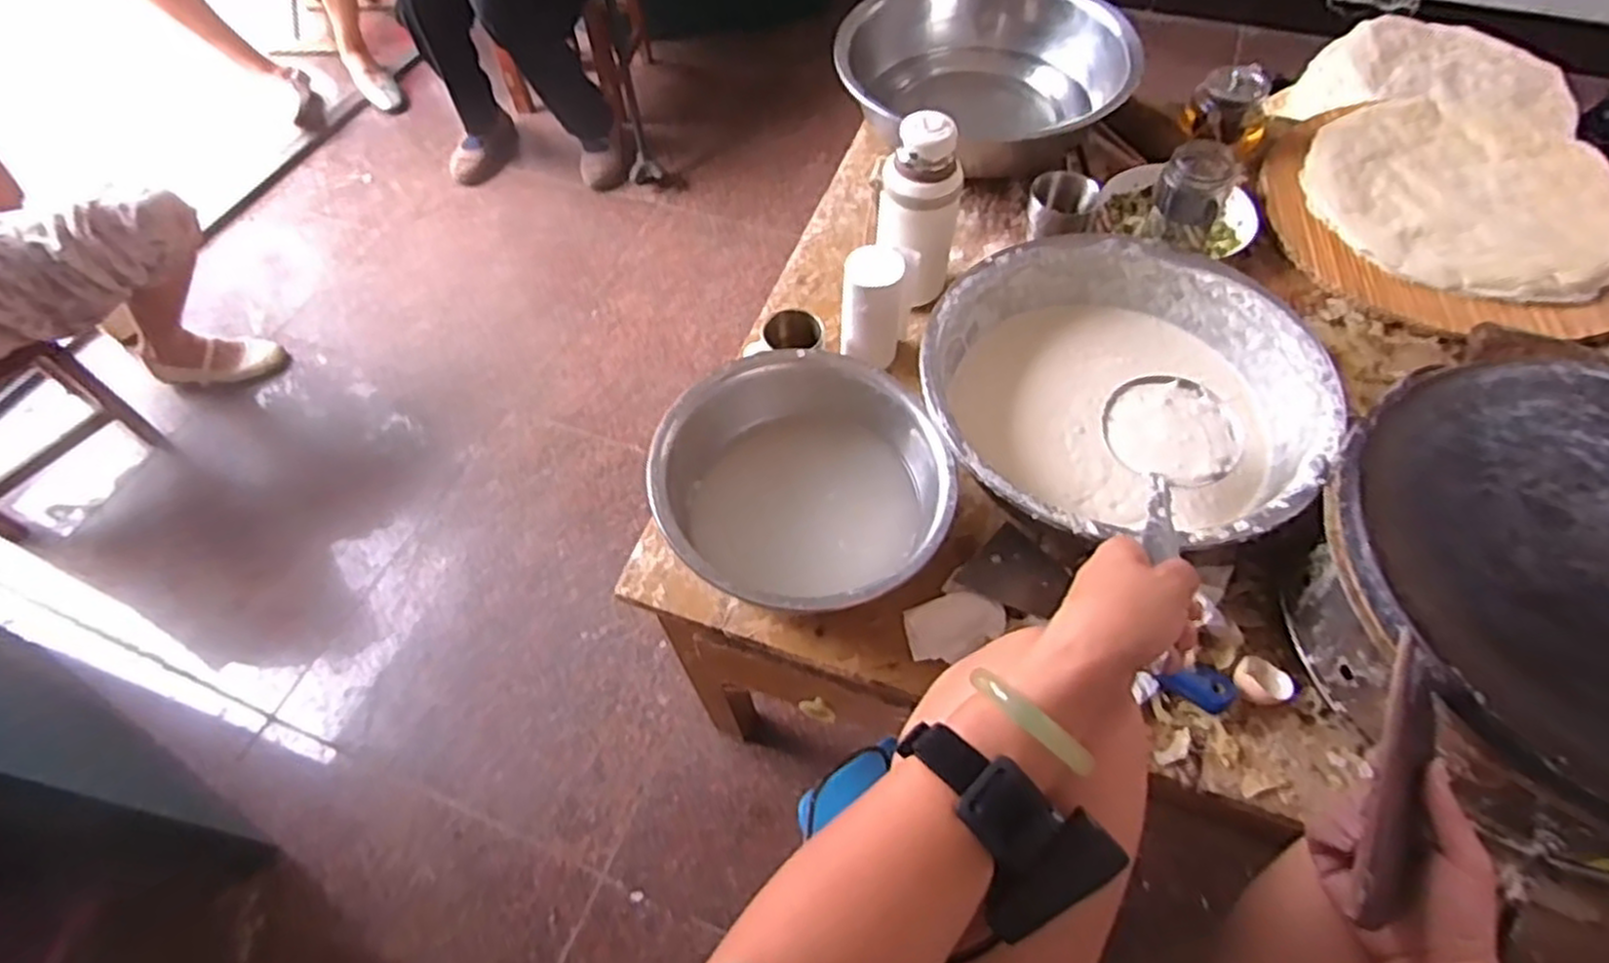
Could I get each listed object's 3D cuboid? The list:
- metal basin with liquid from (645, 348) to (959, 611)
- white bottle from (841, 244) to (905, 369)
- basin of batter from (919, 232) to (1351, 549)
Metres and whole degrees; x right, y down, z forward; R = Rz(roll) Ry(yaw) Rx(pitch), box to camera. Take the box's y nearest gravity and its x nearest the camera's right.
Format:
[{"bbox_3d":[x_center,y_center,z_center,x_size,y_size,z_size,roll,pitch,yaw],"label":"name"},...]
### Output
[{"bbox_3d":[0.003,0.008,0.689,0.244,0.108,0.242,-1,57,2],"label":"metal basin with liquid"},{"bbox_3d":[0.074,-0.172,0.813,0.068,0.133,0.067,5,58,6],"label":"white bottle"},{"bbox_3d":[0.291,-0.080,0.739,0.344,0.093,0.335,-1,57,2],"label":"basin of batter"}]

